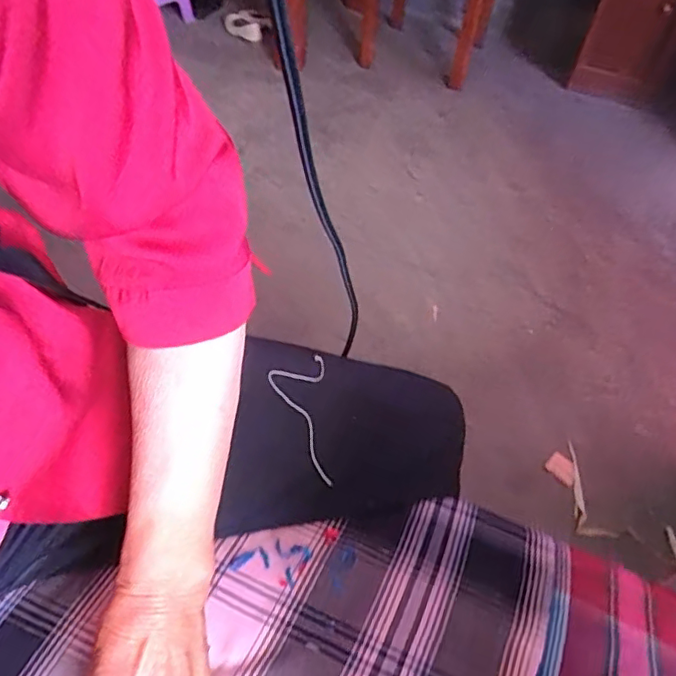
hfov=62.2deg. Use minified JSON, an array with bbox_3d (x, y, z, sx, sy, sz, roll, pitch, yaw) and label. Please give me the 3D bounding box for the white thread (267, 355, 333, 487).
[{"bbox_3d":[-0.012,0.065,0.478,0.059,0.014,0.104,-27,88,-40],"label":"white thread"}]

